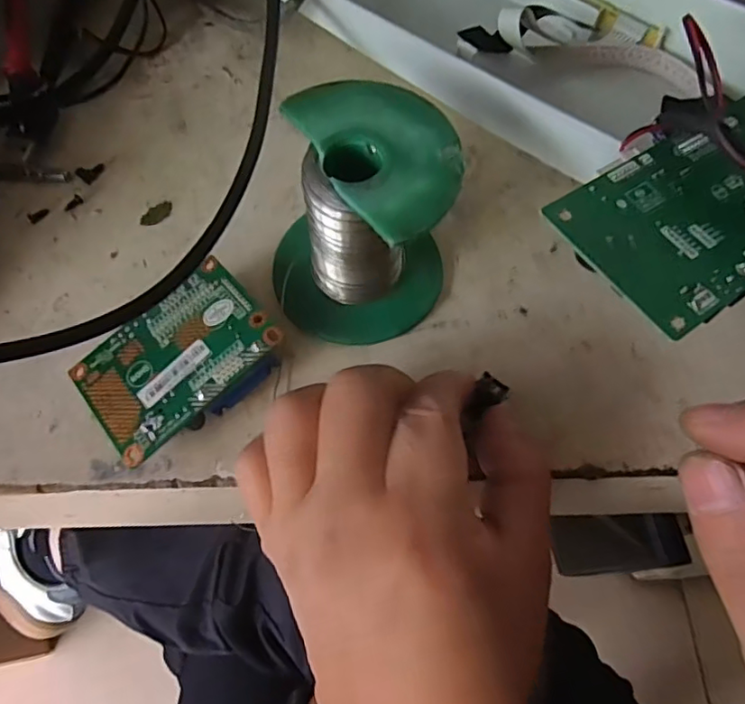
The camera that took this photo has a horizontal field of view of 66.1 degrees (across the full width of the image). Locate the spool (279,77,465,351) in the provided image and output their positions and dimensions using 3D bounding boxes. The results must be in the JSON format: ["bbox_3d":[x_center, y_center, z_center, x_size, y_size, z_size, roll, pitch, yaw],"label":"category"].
[{"bbox_3d":[-0.005,-0.048,0.212,0.065,0.066,0.064,-4,66,-3],"label":"spool"}]

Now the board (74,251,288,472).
[{"bbox_3d":[-0.072,0.004,0.214,0.068,0.020,0.053,-38,72,-16],"label":"board"}]

